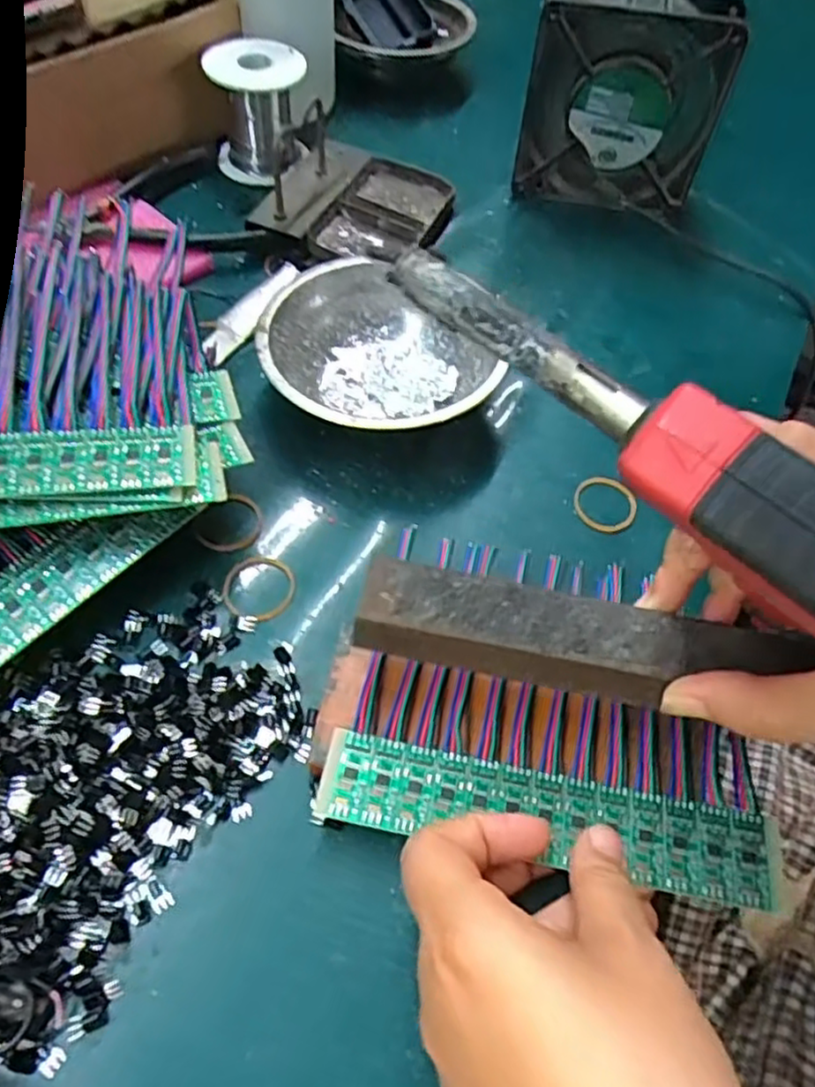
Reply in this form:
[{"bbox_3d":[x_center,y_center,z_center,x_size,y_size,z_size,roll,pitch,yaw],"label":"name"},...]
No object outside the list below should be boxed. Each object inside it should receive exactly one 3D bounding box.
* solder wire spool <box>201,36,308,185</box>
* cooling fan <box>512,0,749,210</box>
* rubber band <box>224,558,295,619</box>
[{"bbox_3d":[-0.101,-0.295,0.474,0.061,0.059,0.059,-2,58,-6],"label":"solder wire spool"},{"bbox_3d":[0.137,-0.280,0.447,0.120,0.120,0.046,16,58,5],"label":"cooling fan"},{"bbox_3d":[-0.067,0.019,0.317,0.032,0.004,0.032,2,57,-4],"label":"rubber band"}]

